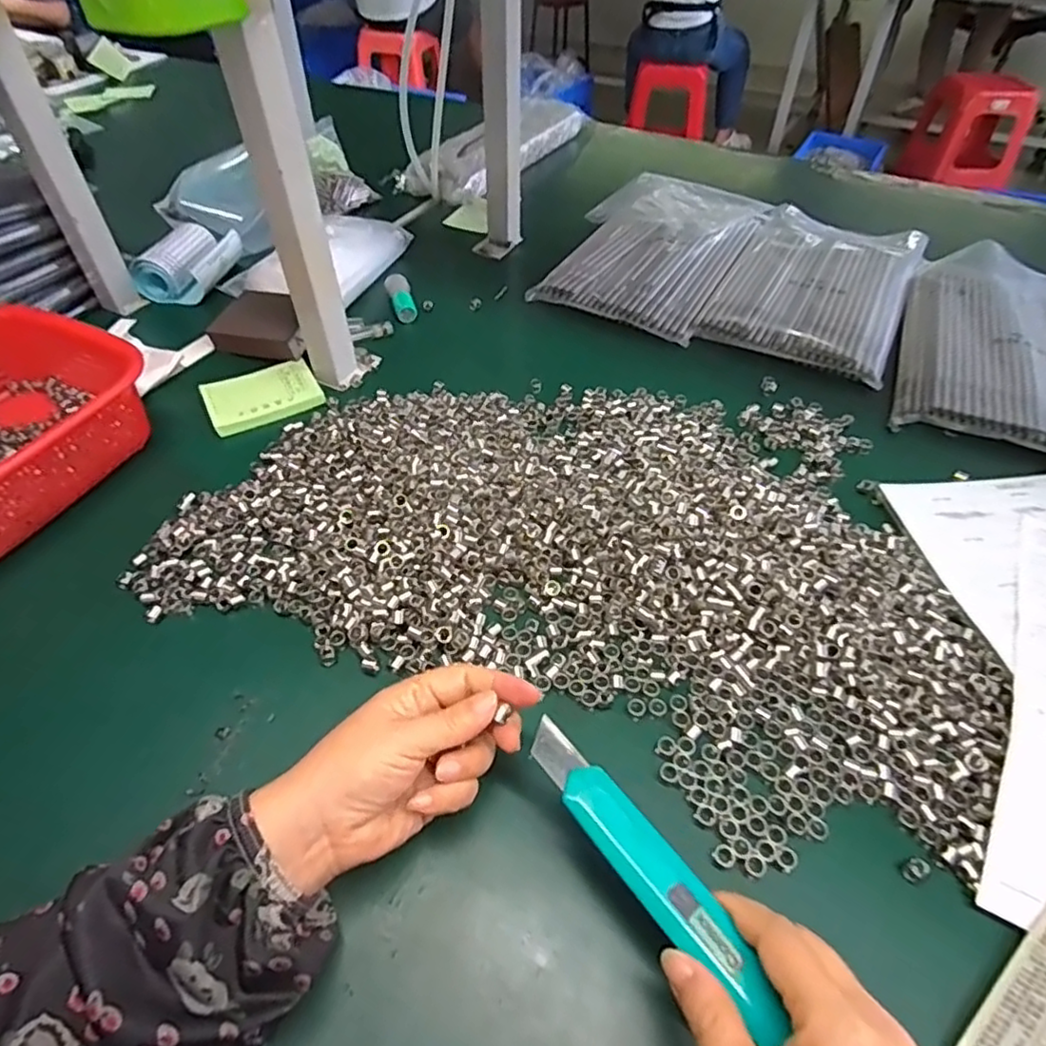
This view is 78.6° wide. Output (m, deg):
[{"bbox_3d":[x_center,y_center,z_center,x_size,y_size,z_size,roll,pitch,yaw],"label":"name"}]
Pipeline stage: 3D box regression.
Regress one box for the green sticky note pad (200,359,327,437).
[{"bbox_3d":[-0.233,-0.116,0.572,0.095,0.013,0.069,-23,52,-20],"label":"green sticky note pad"}]

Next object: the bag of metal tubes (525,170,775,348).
[{"bbox_3d":[0.151,-0.329,0.749,0.201,0.034,0.306,23,51,19],"label":"bag of metal tubes"}]

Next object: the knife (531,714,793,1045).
[{"bbox_3d":[0.054,0.145,0.278,0.025,0.014,0.141,-30,57,-25],"label":"knife"}]

